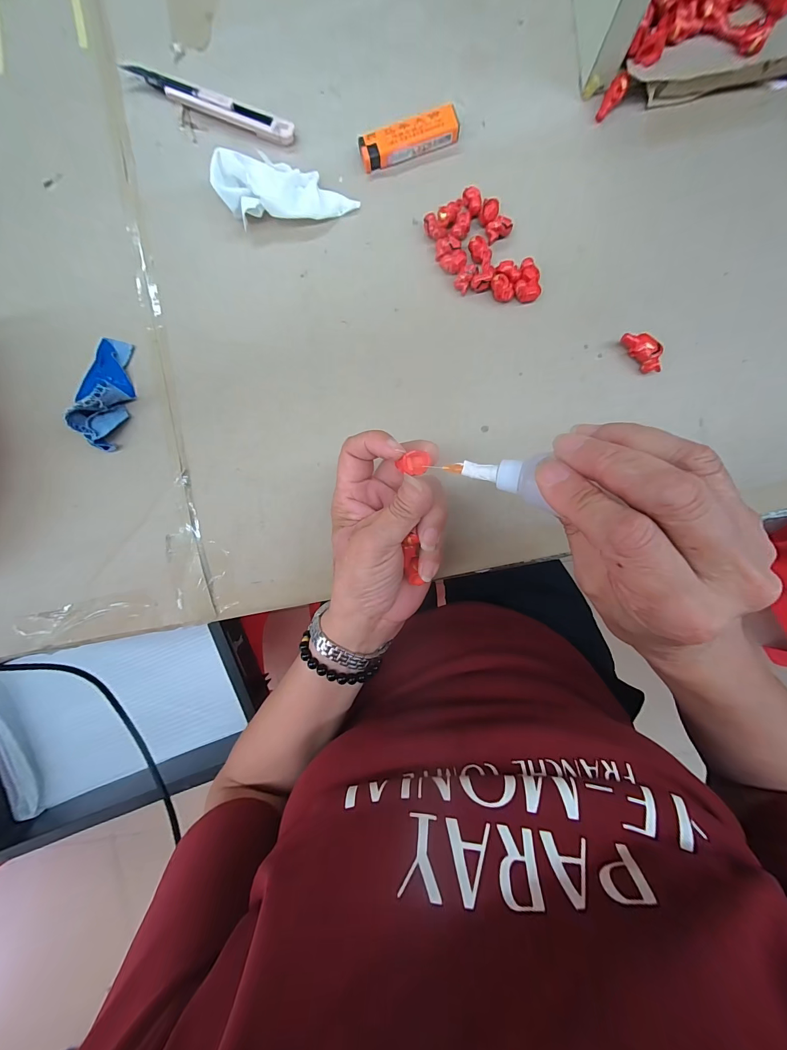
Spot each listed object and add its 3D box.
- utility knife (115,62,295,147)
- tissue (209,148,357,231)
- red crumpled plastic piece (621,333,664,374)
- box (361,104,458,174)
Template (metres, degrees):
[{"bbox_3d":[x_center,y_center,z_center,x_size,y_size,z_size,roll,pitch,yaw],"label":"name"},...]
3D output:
[{"bbox_3d":[-0.153,-0.353,0.293,0.147,0.009,0.017,23,91,3],"label":"utility knife"},{"bbox_3d":[-0.086,-0.271,0.278,0.105,0.027,0.040,1,90,3],"label":"tissue"},{"bbox_3d":[0.196,-0.137,0.273,0.037,0.015,0.016,42,92,2],"label":"red crumpled plastic piece"},{"bbox_3d":[0.013,-0.317,0.287,0.081,0.014,0.020,-17,89,3],"label":"box"}]

